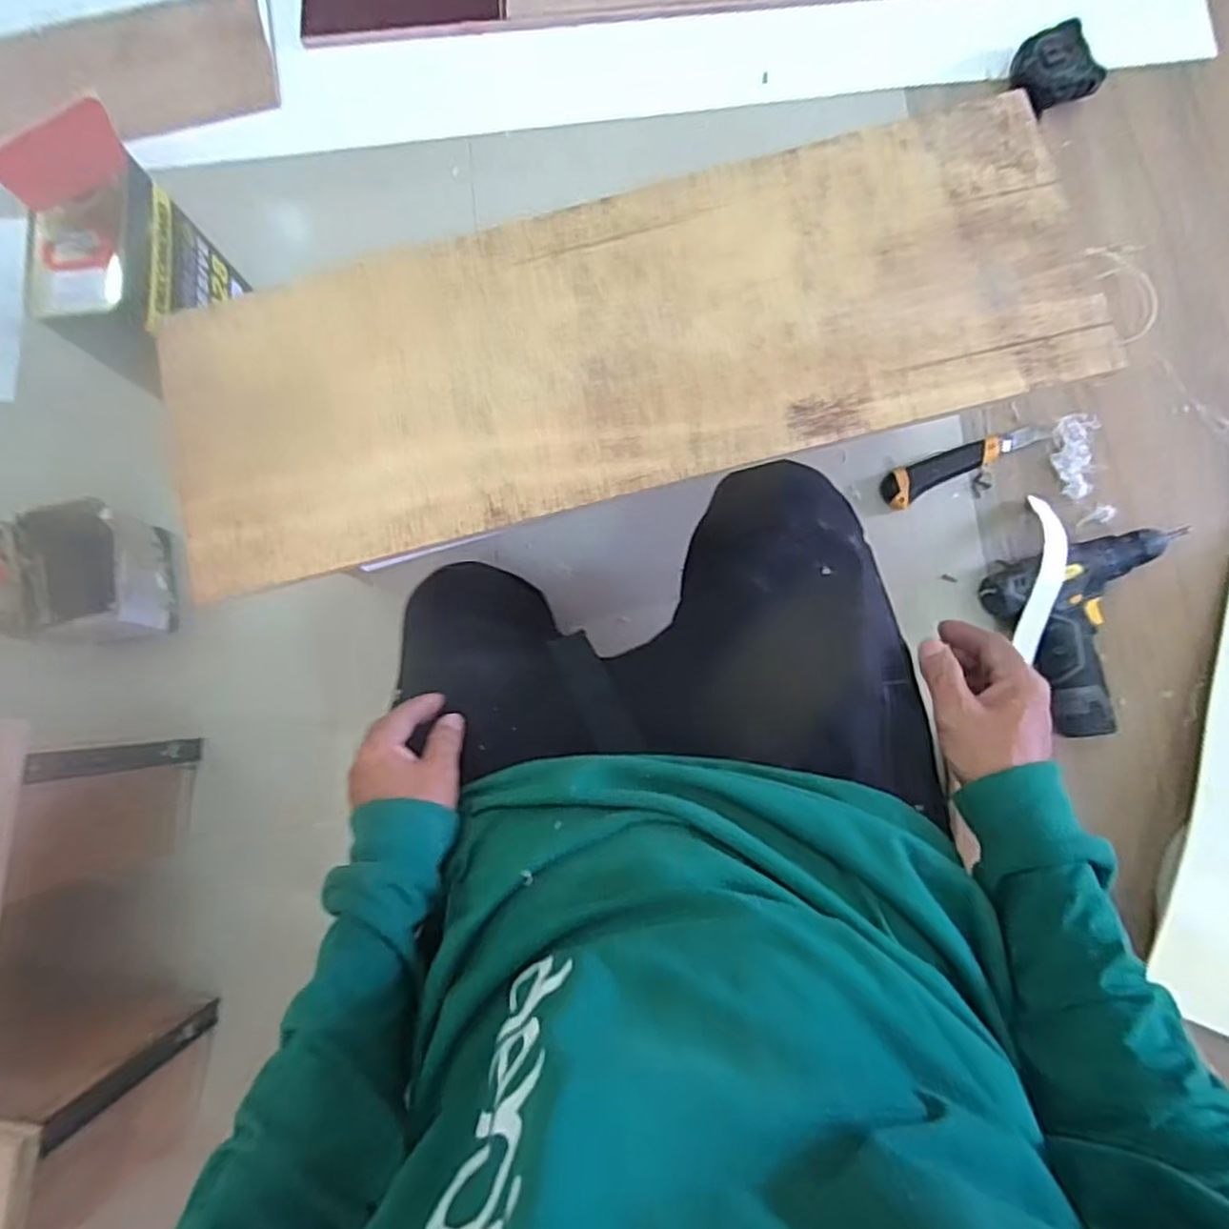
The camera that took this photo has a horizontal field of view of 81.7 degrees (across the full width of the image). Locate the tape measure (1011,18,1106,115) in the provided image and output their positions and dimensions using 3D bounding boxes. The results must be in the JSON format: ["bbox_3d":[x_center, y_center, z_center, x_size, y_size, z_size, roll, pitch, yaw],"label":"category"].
[{"bbox_3d":[0.510,-0.635,0.825,0.086,0.036,0.087,-20,82,0],"label":"tape measure"}]

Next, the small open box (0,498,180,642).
[{"bbox_3d":[-0.570,-0.041,0.776,0.131,0.131,0.140,-5,82,3],"label":"small open box"}]

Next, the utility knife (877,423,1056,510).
[{"bbox_3d":[0.387,-0.172,0.790,0.185,0.018,0.039,-25,82,0],"label":"utility knife"}]

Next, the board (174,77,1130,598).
[{"bbox_3d":[0.001,-0.208,0.548,0.702,0.009,0.242,-15,82,1],"label":"board"}]

